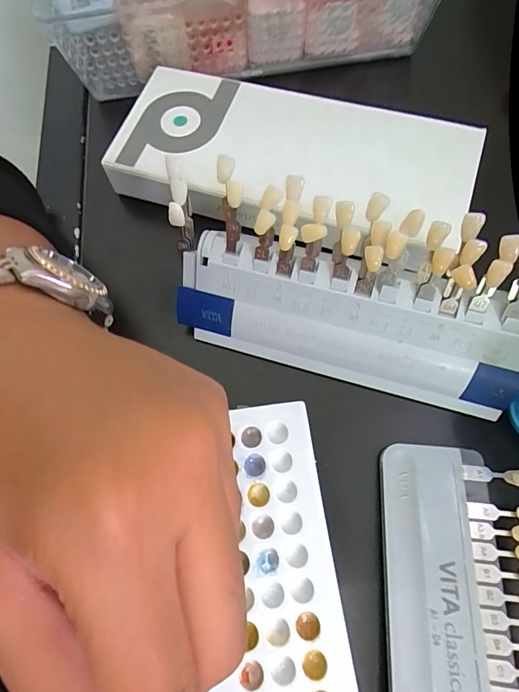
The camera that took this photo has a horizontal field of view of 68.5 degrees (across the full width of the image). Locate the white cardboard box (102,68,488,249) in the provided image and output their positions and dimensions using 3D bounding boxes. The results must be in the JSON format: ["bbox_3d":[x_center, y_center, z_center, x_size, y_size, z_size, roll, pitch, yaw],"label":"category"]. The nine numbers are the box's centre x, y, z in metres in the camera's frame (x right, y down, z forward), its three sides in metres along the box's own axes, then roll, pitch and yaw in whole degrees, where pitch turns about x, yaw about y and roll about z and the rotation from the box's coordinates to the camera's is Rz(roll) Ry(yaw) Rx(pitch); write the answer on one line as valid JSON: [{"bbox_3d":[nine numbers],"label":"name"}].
[{"bbox_3d":[0.022,-0.114,0.237,0.212,0.028,0.086,14,71,7],"label":"white cardboard box"}]

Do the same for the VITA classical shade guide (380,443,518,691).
[{"bbox_3d":[0.088,0.116,0.155,0.066,0.012,0.143,4,70,3],"label":"VITA classical shade guide"}]

